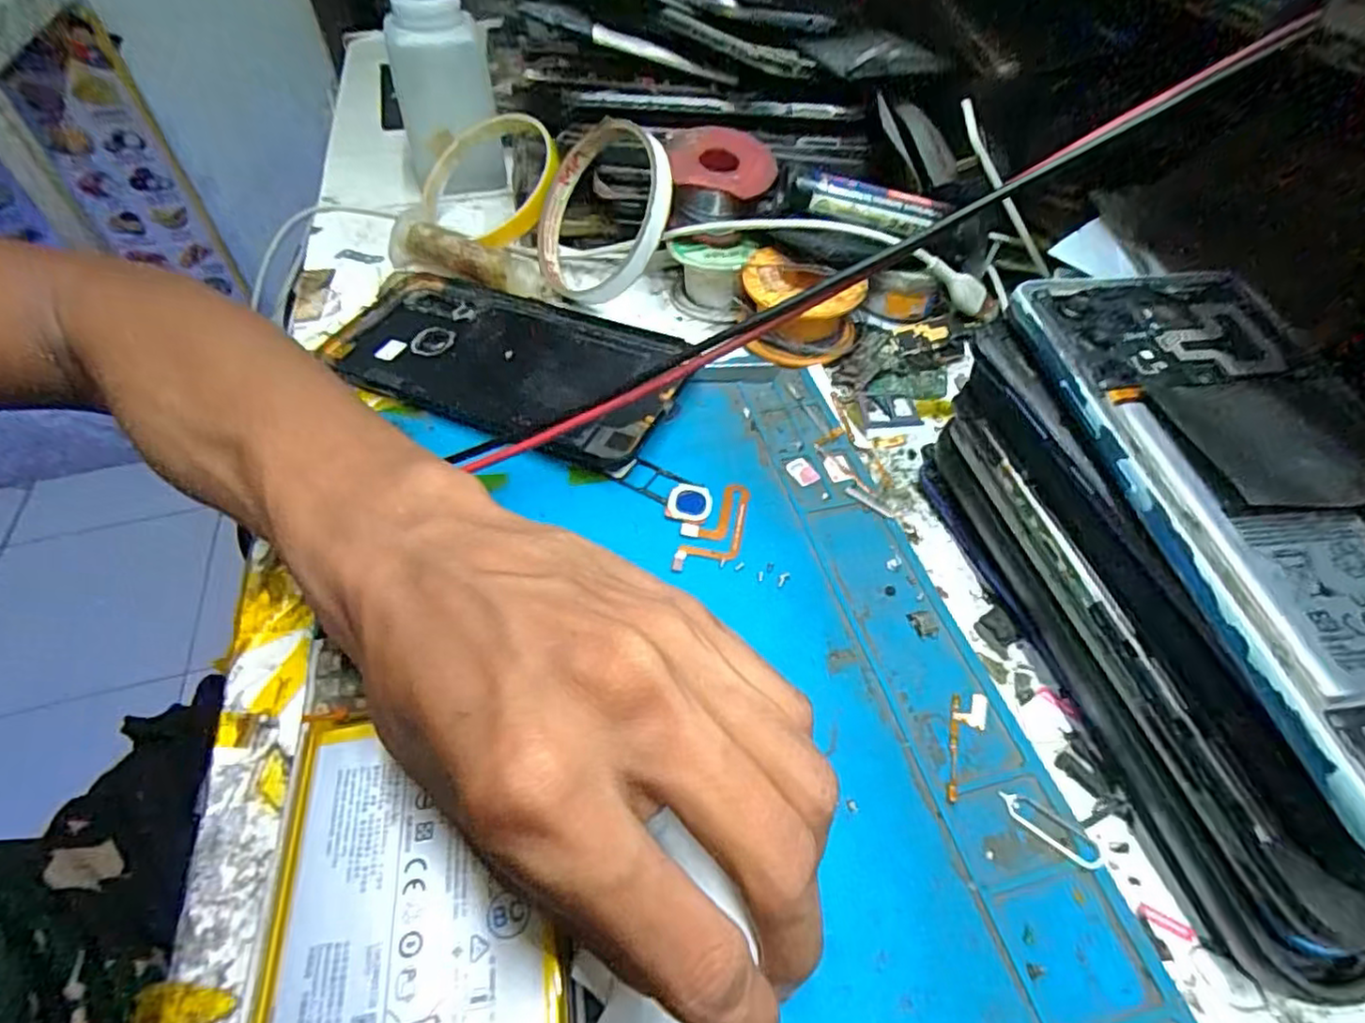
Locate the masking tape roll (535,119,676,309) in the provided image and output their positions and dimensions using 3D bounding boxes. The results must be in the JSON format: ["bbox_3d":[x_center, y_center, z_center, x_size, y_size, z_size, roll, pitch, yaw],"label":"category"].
[{"bbox_3d":[-0.041,-0.143,0.323,0.014,0.088,0.083,4,62,-48],"label":"masking tape roll"}]

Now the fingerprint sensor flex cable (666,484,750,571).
[{"bbox_3d":[0.009,0.004,0.239,0.029,0.004,0.036,2,50,-1],"label":"fingerprint sensor flex cable"}]

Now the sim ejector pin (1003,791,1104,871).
[{"bbox_3d":[0.096,0.083,0.175,0.026,0.004,0.009,32,64,28],"label":"sim ejector pin"}]

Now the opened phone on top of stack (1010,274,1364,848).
[{"bbox_3d":[0.141,-0.007,0.156,0.072,0.011,0.153,-5,51,-4],"label":"opened phone on top of stack"}]

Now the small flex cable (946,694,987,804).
[{"bbox_3d":[0.080,0.066,0.187,0.009,0.004,0.033,15,51,10],"label":"small flex cable"}]

